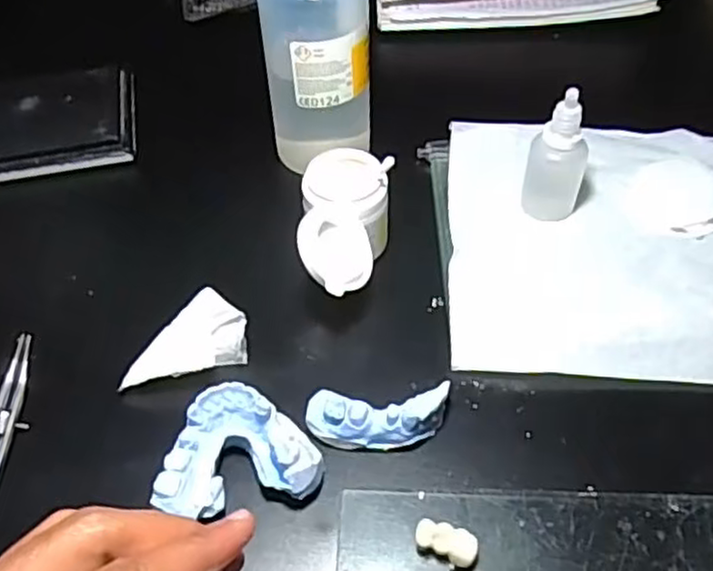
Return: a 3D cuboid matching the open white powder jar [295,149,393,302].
[{"bbox_3d":[-0.005,-0.027,0.367,0.045,0.047,0.086,1,51,5],"label":"open white powder jar"}]

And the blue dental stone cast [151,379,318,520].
[{"bbox_3d":[-0.051,0.071,0.308,0.066,0.028,0.049,-11,54,-4],"label":"blue dental stone cast"}]

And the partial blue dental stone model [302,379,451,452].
[{"bbox_3d":[0.011,0.059,0.322,0.062,0.020,0.024,-5,53,0],"label":"partial blue dental stone model"}]

